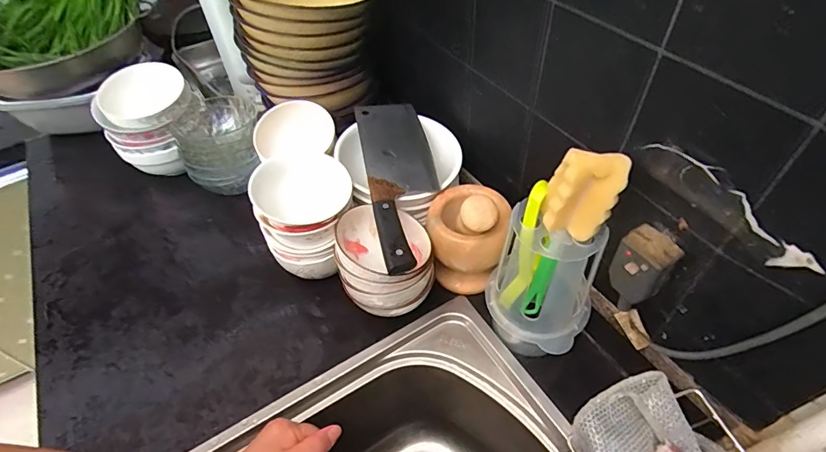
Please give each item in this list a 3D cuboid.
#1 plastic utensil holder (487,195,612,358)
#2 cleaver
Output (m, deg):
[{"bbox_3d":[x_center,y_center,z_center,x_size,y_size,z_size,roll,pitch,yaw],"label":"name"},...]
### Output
[{"bbox_3d":[0.128,0.055,0.452,0.105,0.149,0.079,27,56,24],"label":"plastic utensil holder"},{"bbox_3d":[-0.013,-0.063,0.551,0.085,0.023,0.277,-11,49,-5],"label":"cleaver"}]

